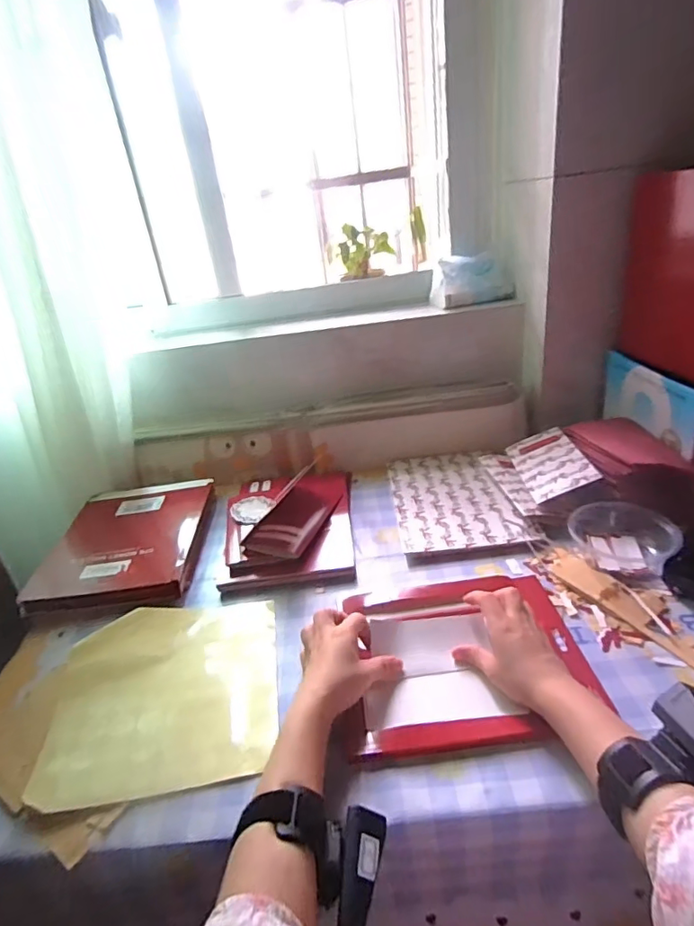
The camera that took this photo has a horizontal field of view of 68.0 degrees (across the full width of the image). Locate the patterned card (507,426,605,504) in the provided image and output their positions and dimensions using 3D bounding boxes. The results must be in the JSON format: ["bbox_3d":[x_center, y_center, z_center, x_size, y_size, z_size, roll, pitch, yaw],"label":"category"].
[{"bbox_3d":[0.289,-0.002,0.737,0.085,0.008,0.159,-25,25,14],"label":"patterned card"}]

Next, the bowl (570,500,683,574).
[{"bbox_3d":[0.327,0.084,0.607,0.102,0.044,0.101,-6,26,3],"label":"bowl"}]

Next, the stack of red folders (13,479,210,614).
[{"bbox_3d":[-0.315,0.110,0.739,0.208,0.029,0.237,-7,26,0],"label":"stack of red folders"}]

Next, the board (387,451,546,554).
[{"bbox_3d":[0.154,0.046,0.764,0.170,0.013,0.250,-6,26,1],"label":"board"}]

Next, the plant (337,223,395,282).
[{"bbox_3d":[0.036,-0.455,1.123,0.118,0.110,0.117,-9,26,-3],"label":"plant"}]

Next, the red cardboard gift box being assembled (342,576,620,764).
[{"bbox_3d":[0.114,0.181,0.519,0.229,0.045,0.206,-7,30,1],"label":"red cardboard gift box being assembled"}]

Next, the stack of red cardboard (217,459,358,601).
[{"bbox_3d":[-0.086,0.063,0.754,0.181,0.051,0.286,-6,26,2],"label":"stack of red cardboard"}]

